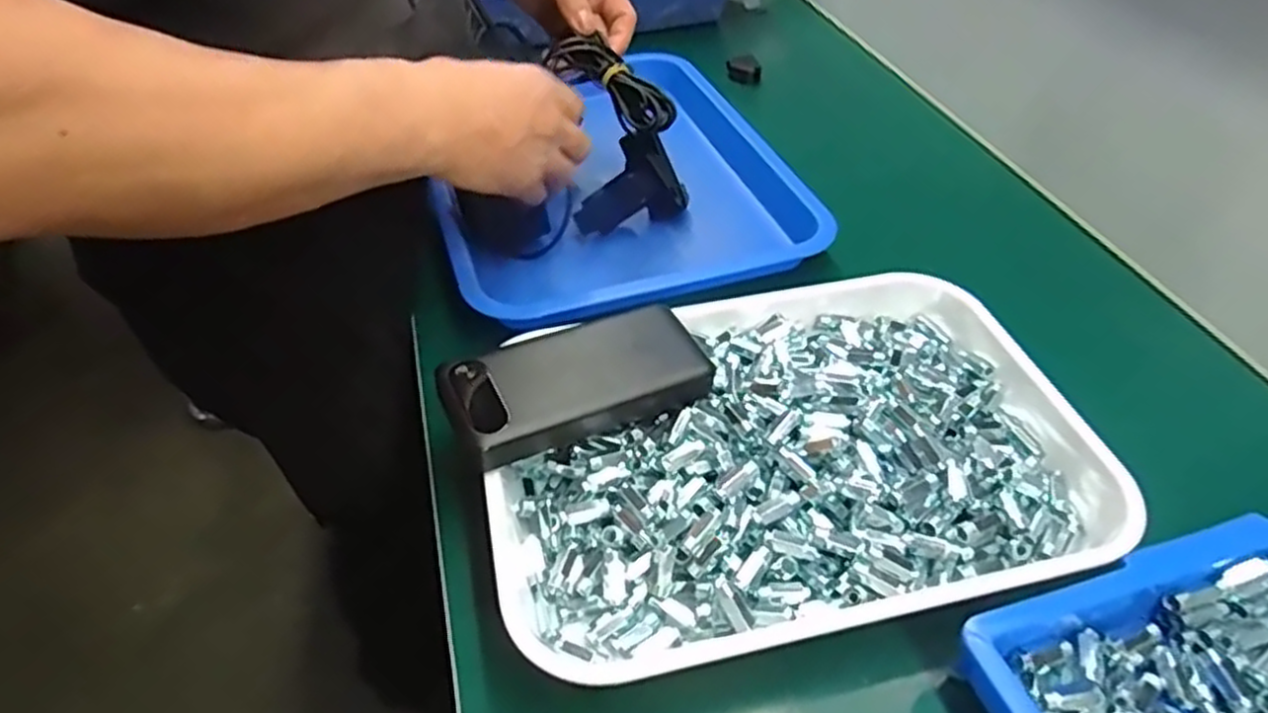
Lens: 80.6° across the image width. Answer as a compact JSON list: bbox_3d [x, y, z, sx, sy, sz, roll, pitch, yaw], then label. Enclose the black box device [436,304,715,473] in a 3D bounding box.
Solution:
[{"bbox_3d":[-0.033,0.013,0.447,0.151,0.030,0.070,-21,49,-18],"label":"black box device"}]

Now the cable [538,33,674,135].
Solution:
[{"bbox_3d":[-0.017,-0.210,0.583,0.108,0.040,0.023,35,54,10],"label":"cable"}]

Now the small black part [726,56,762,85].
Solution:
[{"bbox_3d":[0.125,-0.325,0.848,0.037,0.024,0.018,1,46,3],"label":"small black part"}]

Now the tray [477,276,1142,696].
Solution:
[{"bbox_3d":[0.093,0.053,0.446,0.341,0.039,0.236,-9,46,-7],"label":"tray"}]

